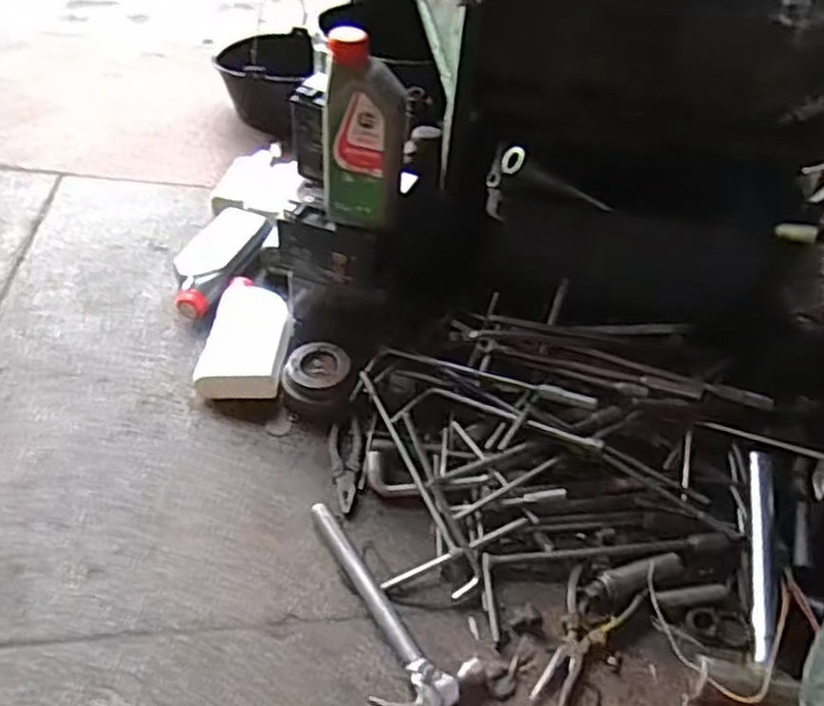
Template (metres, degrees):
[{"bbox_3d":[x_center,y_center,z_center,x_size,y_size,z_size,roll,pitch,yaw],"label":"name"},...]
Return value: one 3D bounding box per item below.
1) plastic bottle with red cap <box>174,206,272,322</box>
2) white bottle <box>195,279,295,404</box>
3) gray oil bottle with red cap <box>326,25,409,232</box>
[{"bbox_3d":[-0.320,-0.152,1.187,0.084,0.068,0.227,20,47,15],"label":"plastic bottle with red cap"},{"bbox_3d":[-0.242,-0.019,1.088,0.124,0.064,0.215,3,45,-2],"label":"white bottle"},{"bbox_3d":[-0.057,-0.266,0.887,0.096,0.218,0.070,10,45,5],"label":"gray oil bottle with red cap"}]

